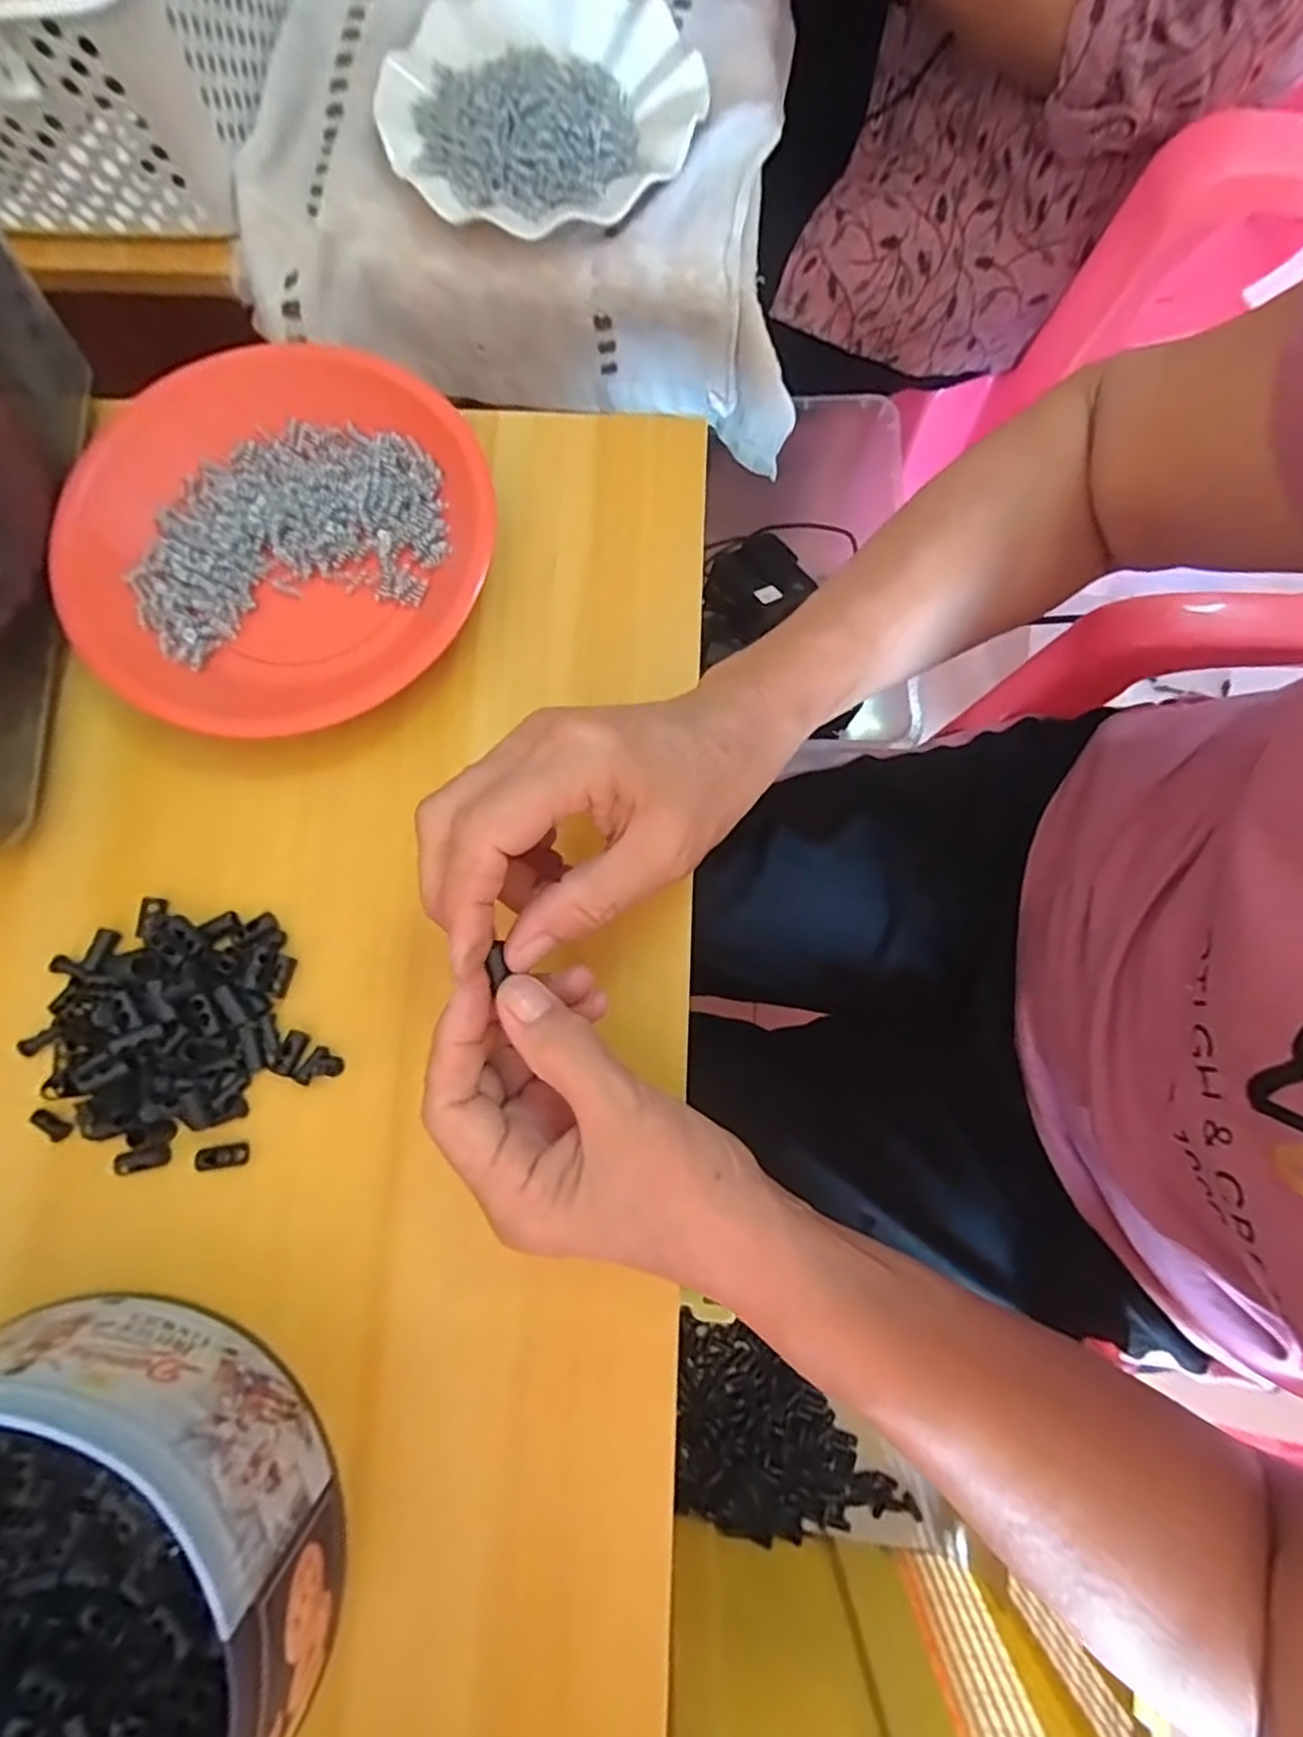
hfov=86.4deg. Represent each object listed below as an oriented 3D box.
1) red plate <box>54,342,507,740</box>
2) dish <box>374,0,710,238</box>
[{"bbox_3d":[-0.180,-0.159,0.331,0.184,0.026,0.192,0,80,1],"label":"red plate"},{"bbox_3d":[-0.065,-0.456,0.407,0.183,0.020,0.180,0,80,1],"label":"dish"}]

